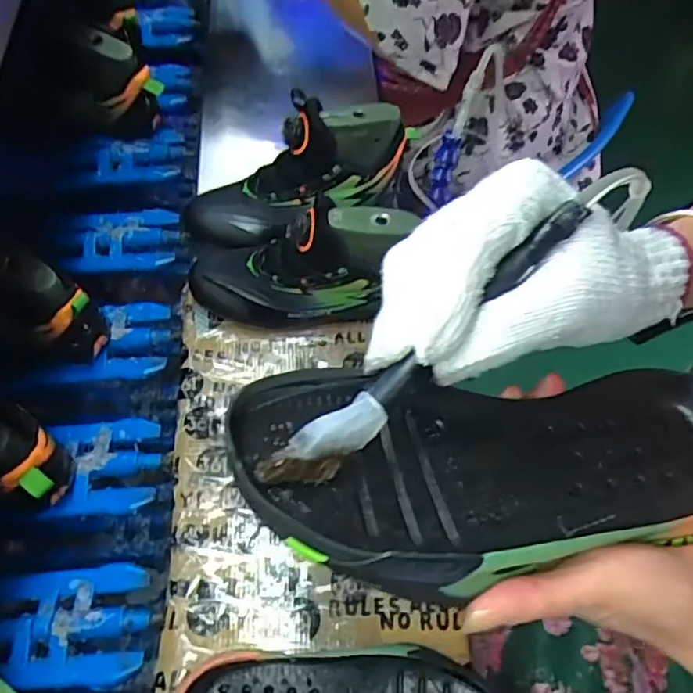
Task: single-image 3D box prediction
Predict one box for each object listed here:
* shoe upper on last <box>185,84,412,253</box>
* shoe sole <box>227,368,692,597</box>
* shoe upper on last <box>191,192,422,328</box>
[{"bbox_3d":[-0.055,-0.182,0.624,0.261,0.125,0.080,-26,64,7],"label":"shoe upper on last"},{"bbox_3d":[0.077,0.050,0.263,0.251,0.038,0.101,-2,61,-14],"label":"shoe sole"},{"bbox_3d":[-0.045,-0.084,0.577,0.219,0.126,0.086,0,61,-3],"label":"shoe upper on last"}]

